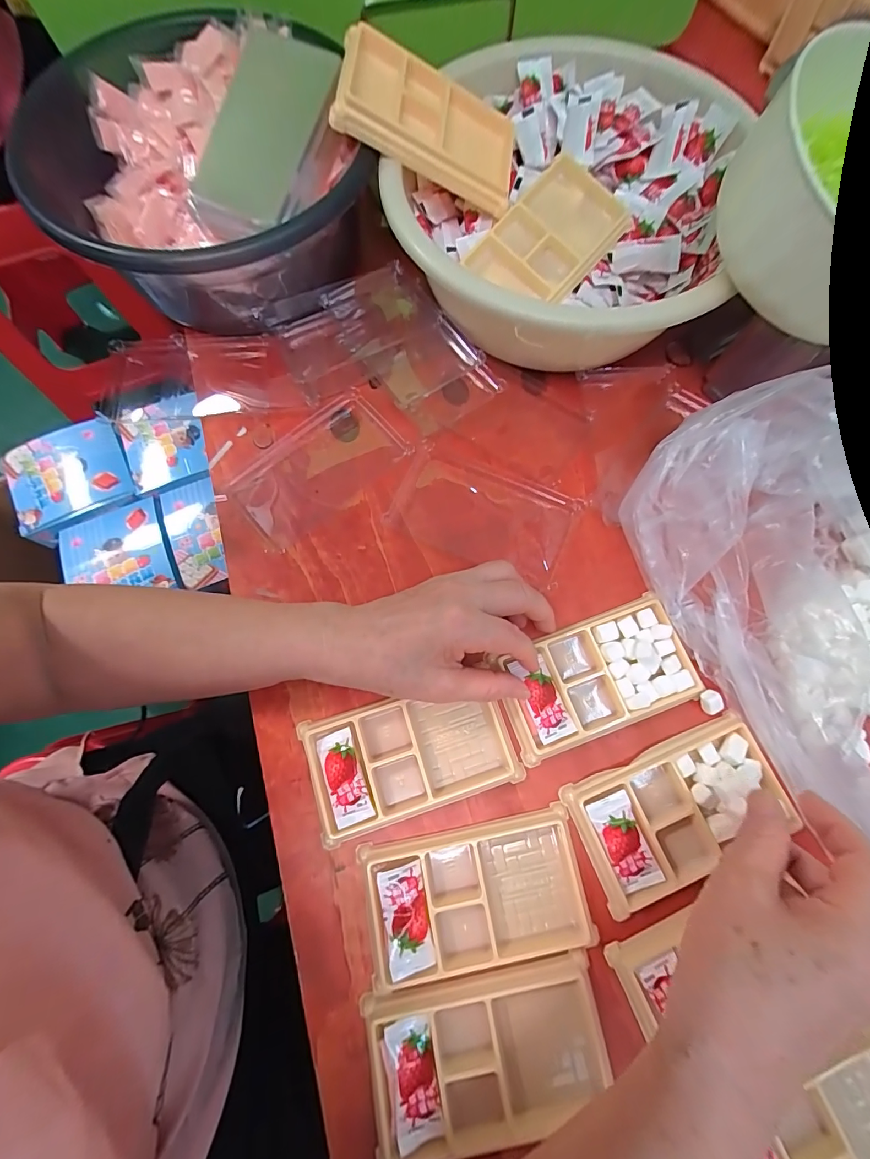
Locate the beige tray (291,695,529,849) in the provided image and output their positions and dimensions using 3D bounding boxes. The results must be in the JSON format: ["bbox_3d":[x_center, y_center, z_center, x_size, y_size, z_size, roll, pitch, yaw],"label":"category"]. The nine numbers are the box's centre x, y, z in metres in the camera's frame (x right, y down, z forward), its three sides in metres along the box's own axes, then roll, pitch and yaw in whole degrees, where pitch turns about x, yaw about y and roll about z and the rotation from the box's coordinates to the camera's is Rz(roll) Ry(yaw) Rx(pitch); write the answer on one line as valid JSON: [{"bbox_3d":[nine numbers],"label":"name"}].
[{"bbox_3d":[-0.017,0.118,0.288,0.135,0.013,0.077,-18,75,-4],"label":"beige tray"}]

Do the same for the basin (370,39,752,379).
[{"bbox_3d":[0.104,-0.302,0.358,0.235,0.096,0.283,14,76,5],"label":"basin"}]

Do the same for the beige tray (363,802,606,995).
[{"bbox_3d":[0.025,0.199,0.266,0.134,0.012,0.078,-11,75,-2],"label":"beige tray"}]

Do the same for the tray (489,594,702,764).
[{"bbox_3d":[0.113,0.069,0.301,0.133,0.019,0.077,-20,76,-4],"label":"tray"}]

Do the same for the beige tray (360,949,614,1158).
[{"bbox_3d":[0.030,0.275,0.246,0.133,0.011,0.076,-10,75,-2],"label":"beige tray"}]

